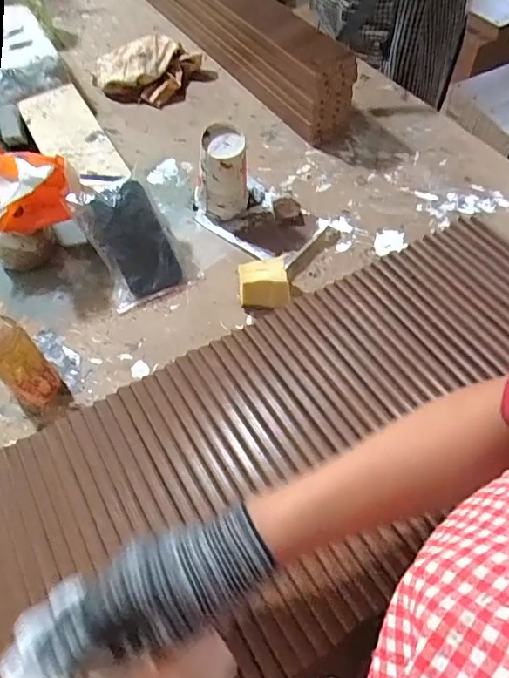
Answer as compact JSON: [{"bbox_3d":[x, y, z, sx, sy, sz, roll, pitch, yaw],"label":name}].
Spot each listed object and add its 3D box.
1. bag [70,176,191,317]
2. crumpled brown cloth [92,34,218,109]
[{"bbox_3d":[-0.179,-0.139,0.690,0.105,0.026,0.172,-24,98,-6],"label":"bag"},{"bbox_3d":[-0.221,-0.540,0.966,0.230,0.061,0.156,28,64,21],"label":"crumpled brown cloth"}]

